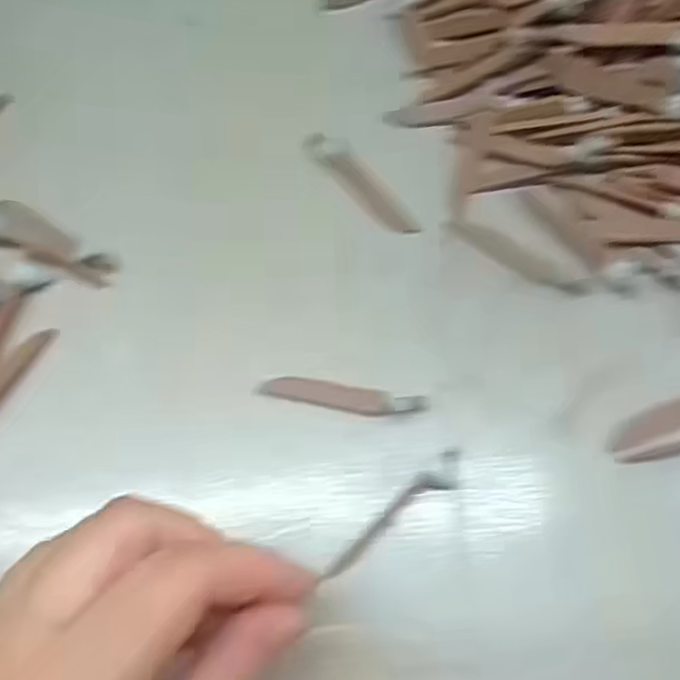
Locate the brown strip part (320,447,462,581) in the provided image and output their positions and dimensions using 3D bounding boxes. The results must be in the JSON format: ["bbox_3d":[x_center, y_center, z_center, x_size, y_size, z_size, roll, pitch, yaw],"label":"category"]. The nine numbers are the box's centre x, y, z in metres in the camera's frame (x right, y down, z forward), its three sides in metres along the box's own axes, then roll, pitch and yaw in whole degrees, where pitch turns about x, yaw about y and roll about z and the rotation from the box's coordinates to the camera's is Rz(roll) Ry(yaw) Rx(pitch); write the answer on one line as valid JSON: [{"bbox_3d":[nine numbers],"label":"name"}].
[{"bbox_3d":[0.019,0.060,0.240,0.062,0.007,0.010,-38,77,-14],"label":"brown strip part"}]

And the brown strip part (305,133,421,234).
[{"bbox_3d":[0.009,-0.063,0.286,0.058,0.006,0.013,43,73,14],"label":"brown strip part"}]

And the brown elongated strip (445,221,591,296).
[{"bbox_3d":[0.069,-0.031,0.276,0.058,0.004,0.011,31,71,11],"label":"brown elongated strip"}]

